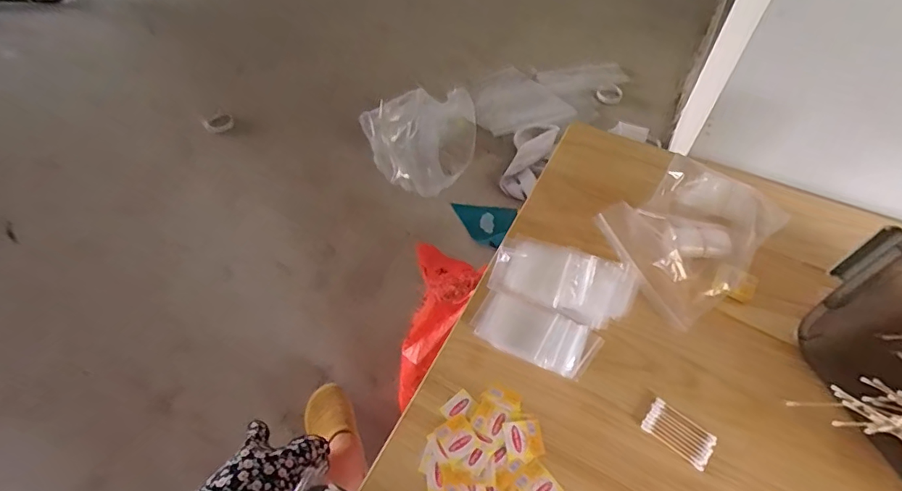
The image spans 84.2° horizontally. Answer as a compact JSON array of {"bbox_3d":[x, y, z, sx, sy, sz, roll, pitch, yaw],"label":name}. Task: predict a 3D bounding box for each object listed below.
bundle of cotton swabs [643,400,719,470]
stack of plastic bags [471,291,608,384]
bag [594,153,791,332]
[{"bbox_3d":[0.255,0.209,0.557,0.073,0.011,0.041,34,62,23],"label":"bundle of cotton swabs"},{"bbox_3d":[0.104,0.111,0.620,0.152,0.024,0.067,20,57,14],"label":"stack of plastic bags"},{"bbox_3d":[0.329,-0.028,0.685,0.234,0.033,0.175,-34,61,-21],"label":"bag"}]

